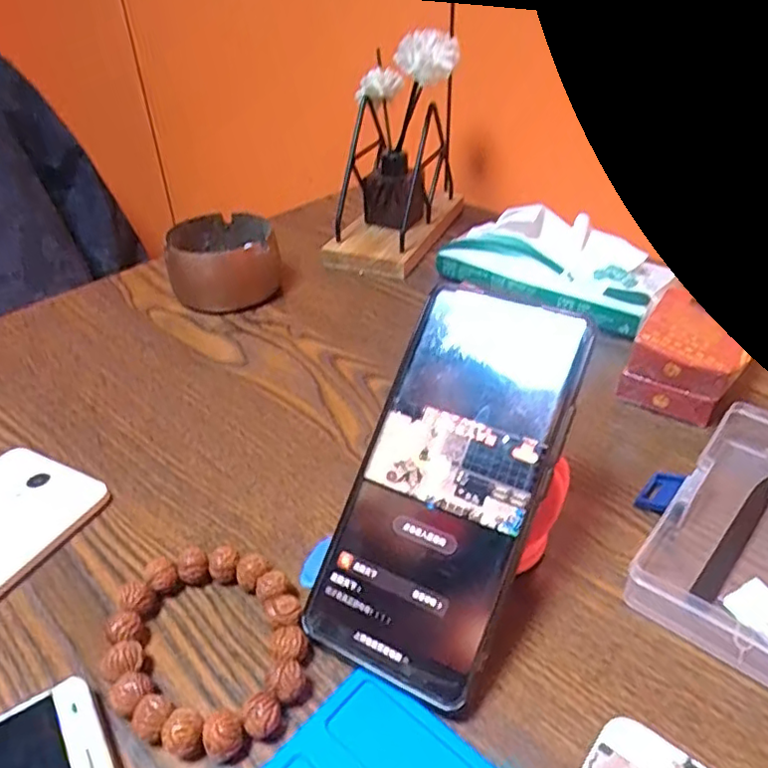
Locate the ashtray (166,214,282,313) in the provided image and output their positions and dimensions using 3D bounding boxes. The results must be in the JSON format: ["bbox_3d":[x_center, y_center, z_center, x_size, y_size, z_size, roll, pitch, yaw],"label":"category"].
[{"bbox_3d":[-0.129,-0.101,0.511,0.086,0.049,0.091,-5,37,-6],"label":"ashtray"}]

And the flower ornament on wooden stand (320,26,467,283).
[{"bbox_3d":[0.013,-0.203,0.545,0.087,0.162,0.169,13,39,18],"label":"flower ornament on wooden stand"}]

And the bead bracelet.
[{"bbox_3d":[-0.073,0.107,0.257,0.079,0.016,0.084,-1,37,1],"label":"bead bracelet"}]

